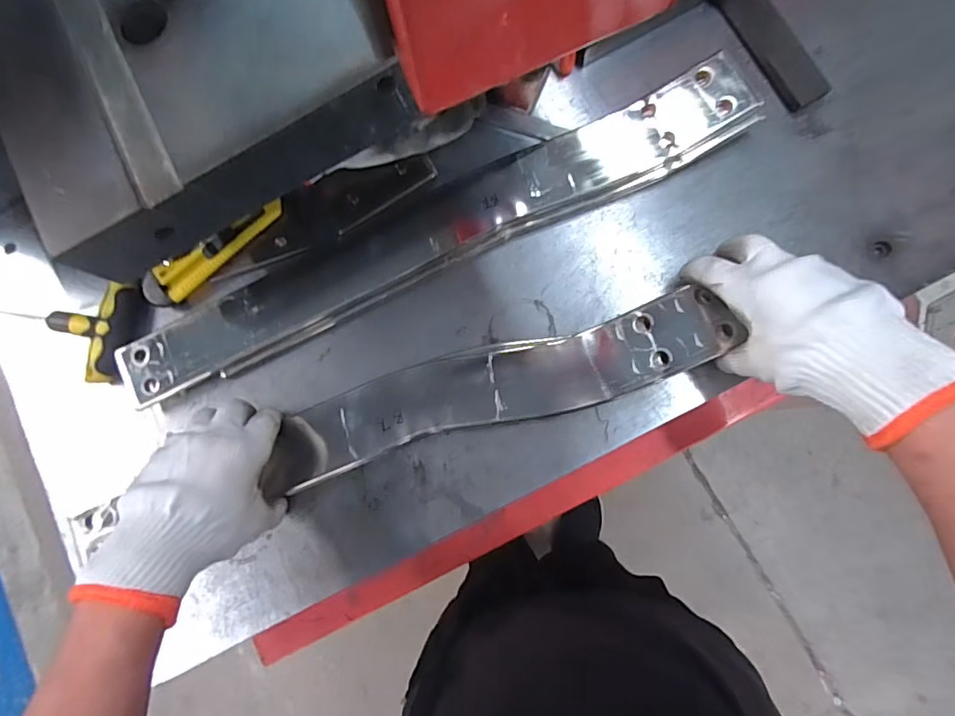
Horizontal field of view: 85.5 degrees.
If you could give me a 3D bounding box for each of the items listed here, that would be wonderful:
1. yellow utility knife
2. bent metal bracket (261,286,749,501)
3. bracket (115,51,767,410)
[{"bbox_3d":[-0.236,-0.096,0.461,0.142,0.017,0.034,-36,80,1],"label":"yellow utility knife"},{"bbox_3d":[0.000,0.030,0.424,0.398,0.036,0.070,-17,84,10],"label":"bent metal bracket"},{"bbox_3d":[-0.046,-0.105,0.438,0.557,0.027,0.070,-24,80,3],"label":"bracket"}]

